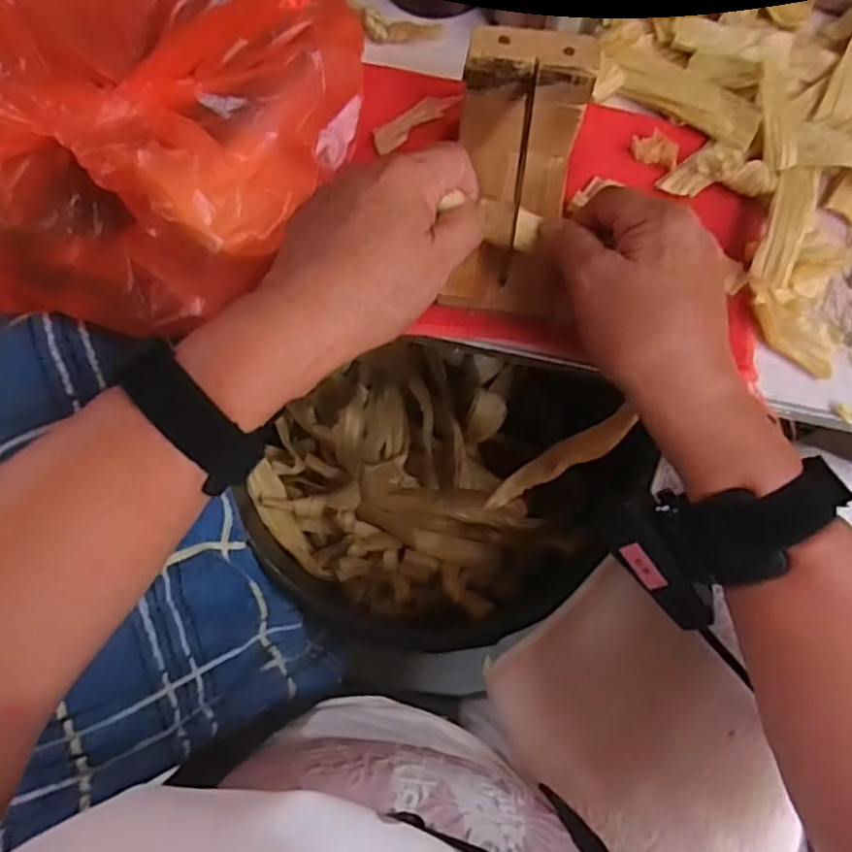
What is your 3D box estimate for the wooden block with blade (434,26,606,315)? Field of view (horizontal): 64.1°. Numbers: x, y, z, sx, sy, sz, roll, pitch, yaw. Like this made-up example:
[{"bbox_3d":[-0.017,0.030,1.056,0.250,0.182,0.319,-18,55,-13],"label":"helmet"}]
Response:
[{"bbox_3d":[0.046,-0.119,0.331,0.059,0.078,0.102,2,75,-1],"label":"wooden block with blade"}]

